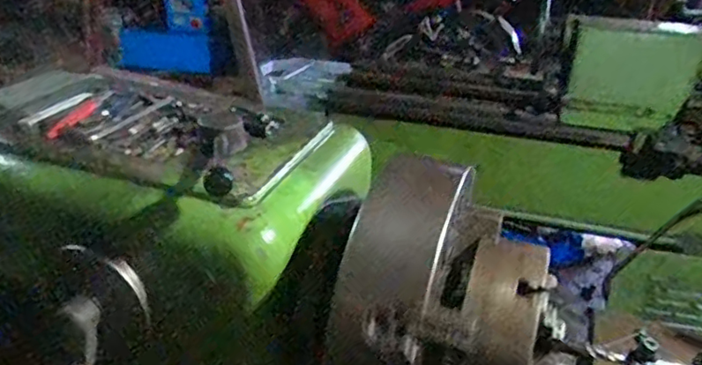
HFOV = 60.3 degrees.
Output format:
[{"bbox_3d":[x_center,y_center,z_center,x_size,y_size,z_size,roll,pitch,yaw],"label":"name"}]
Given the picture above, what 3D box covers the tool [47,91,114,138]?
[{"bbox_3d":[-0.402,-0.105,0.904,0.023,0.013,0.153,9,30,11],"label":"tool"}]

